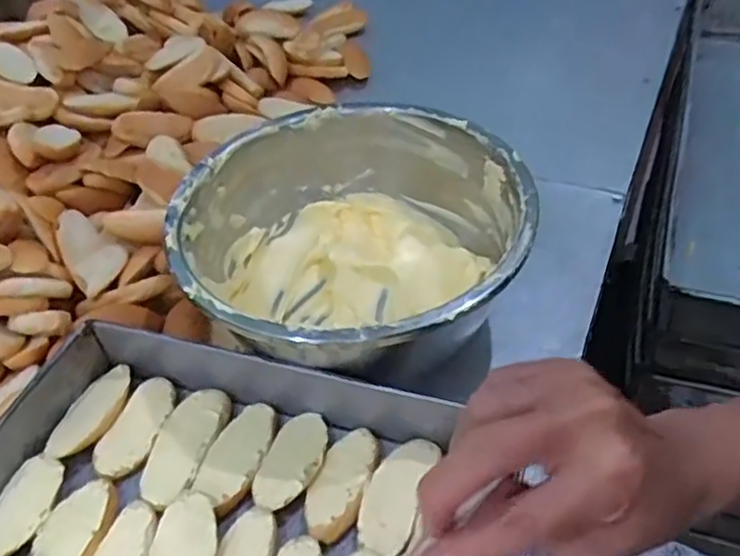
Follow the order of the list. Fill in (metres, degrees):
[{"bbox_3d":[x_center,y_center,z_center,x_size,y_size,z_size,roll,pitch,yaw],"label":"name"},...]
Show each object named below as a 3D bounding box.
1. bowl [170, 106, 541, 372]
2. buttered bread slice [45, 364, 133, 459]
[{"bbox_3d":[-0.013,-0.022,0.582,0.277,0.115,0.275,-3,44,3],"label":"bowl"},{"bbox_3d":[-0.218,0.105,0.541,0.044,0.017,0.081,17,49,21],"label":"buttered bread slice"}]

